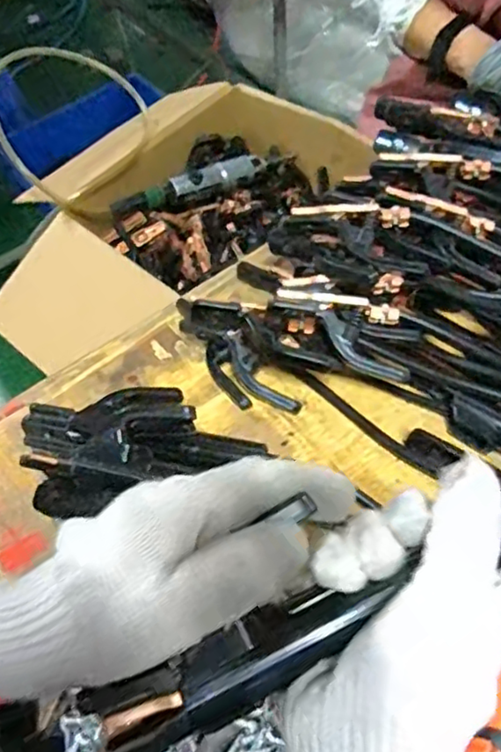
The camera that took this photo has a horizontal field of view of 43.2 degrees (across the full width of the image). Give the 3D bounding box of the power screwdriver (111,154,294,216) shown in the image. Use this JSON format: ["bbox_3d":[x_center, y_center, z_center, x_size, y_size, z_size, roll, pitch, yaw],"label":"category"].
[{"bbox_3d":[-0.060,-0.279,0.912,0.282,0.054,0.036,-28,60,-13],"label":"power screwdriver"}]

